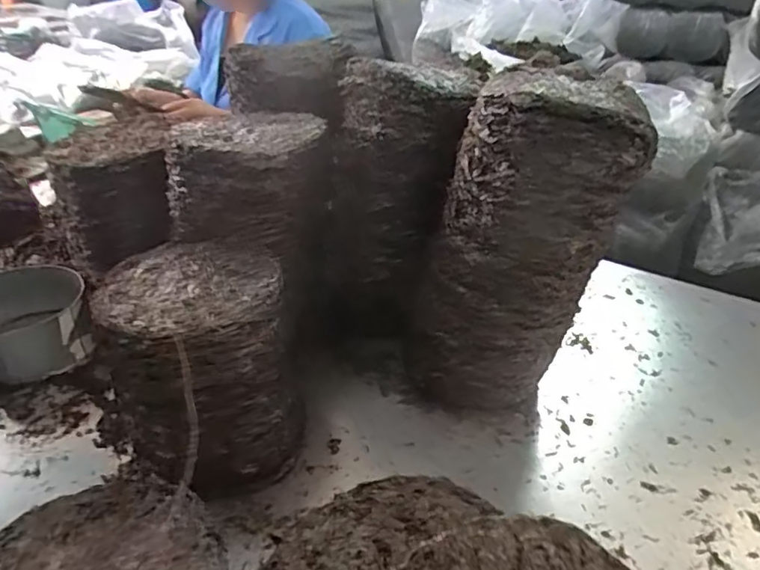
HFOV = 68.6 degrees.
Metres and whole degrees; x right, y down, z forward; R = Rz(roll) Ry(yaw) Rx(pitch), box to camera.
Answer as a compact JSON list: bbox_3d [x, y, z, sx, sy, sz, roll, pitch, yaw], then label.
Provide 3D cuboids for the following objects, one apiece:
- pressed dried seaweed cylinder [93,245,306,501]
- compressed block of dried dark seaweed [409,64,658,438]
[{"bbox_3d":[-0.205,0.094,0.659,0.189,0.227,0.214,-13,36,-20],"label":"pressed dried seaweed cylinder"},{"bbox_3d":[0.165,-0.038,0.703,0.220,0.414,0.183,10,35,13],"label":"compressed block of dried dark seaweed"}]

